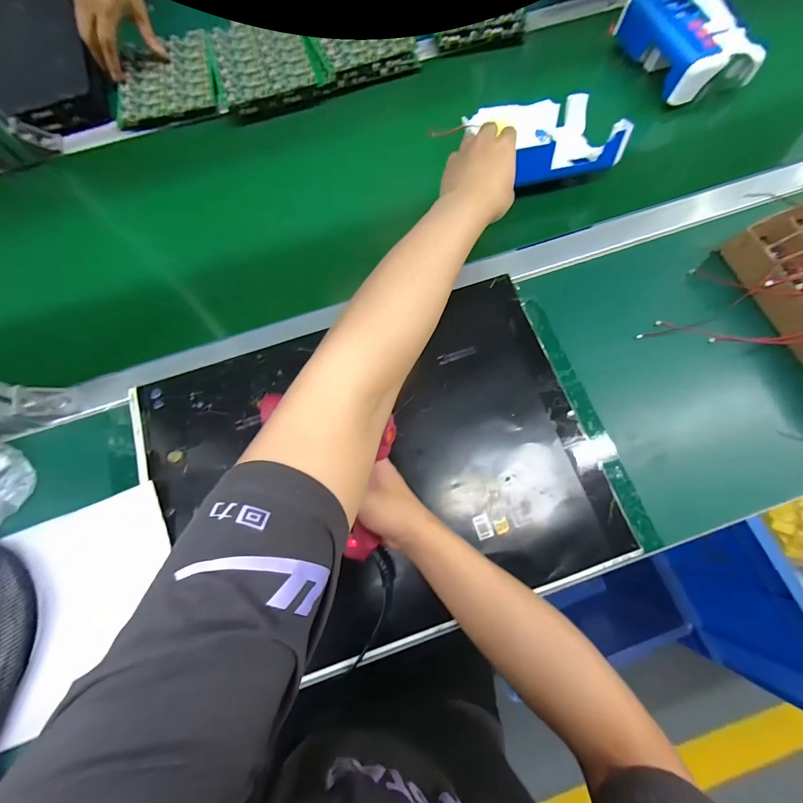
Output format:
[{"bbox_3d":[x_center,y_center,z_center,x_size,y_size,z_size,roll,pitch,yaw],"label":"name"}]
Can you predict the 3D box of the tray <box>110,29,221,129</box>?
[{"bbox_3d":[-0.389,-0.527,0.560,0.165,0.017,0.179,-16,73,-3],"label":"tray"}]

